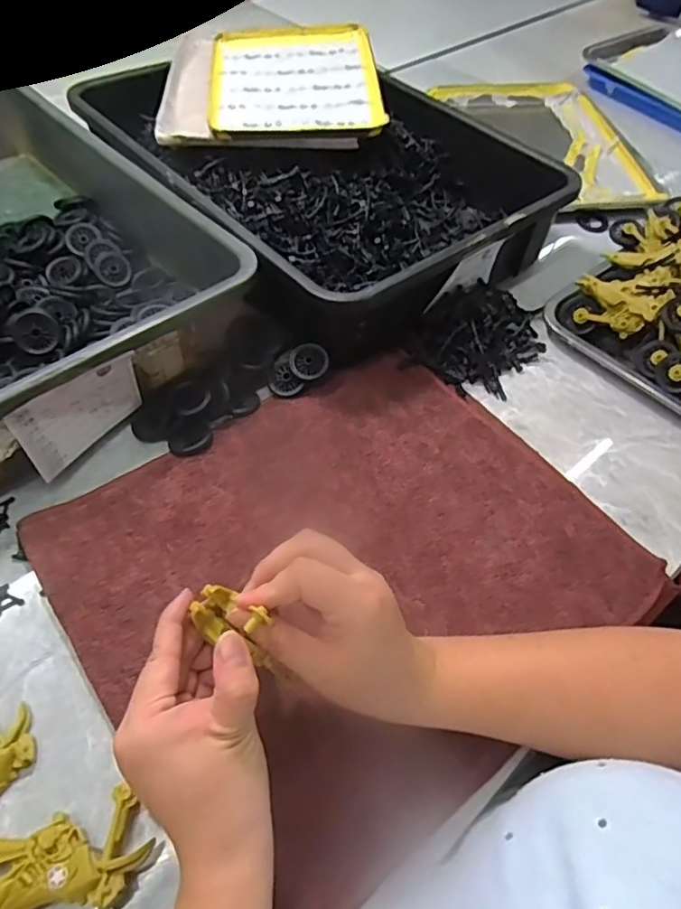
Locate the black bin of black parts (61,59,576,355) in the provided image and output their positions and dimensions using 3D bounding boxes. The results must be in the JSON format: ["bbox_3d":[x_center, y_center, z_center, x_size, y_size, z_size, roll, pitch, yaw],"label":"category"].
[{"bbox_3d":[-0.034,-0.334,0.692,0.358,0.094,0.501,-34,63,-24],"label":"black bin of black parts"}]

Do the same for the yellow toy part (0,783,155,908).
[{"bbox_3d":[-0.159,0.228,0.324,0.097,0.023,0.052,-14,56,-13],"label":"yellow toy part"}]

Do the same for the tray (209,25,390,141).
[{"bbox_3d":[-0.056,-0.468,0.730,0.201,0.013,0.257,-3,58,-2],"label":"tray"}]

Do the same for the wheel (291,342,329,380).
[{"bbox_3d":[-0.029,-0.087,0.547,0.034,0.007,0.037,-1,76,4],"label":"wheel"}]

